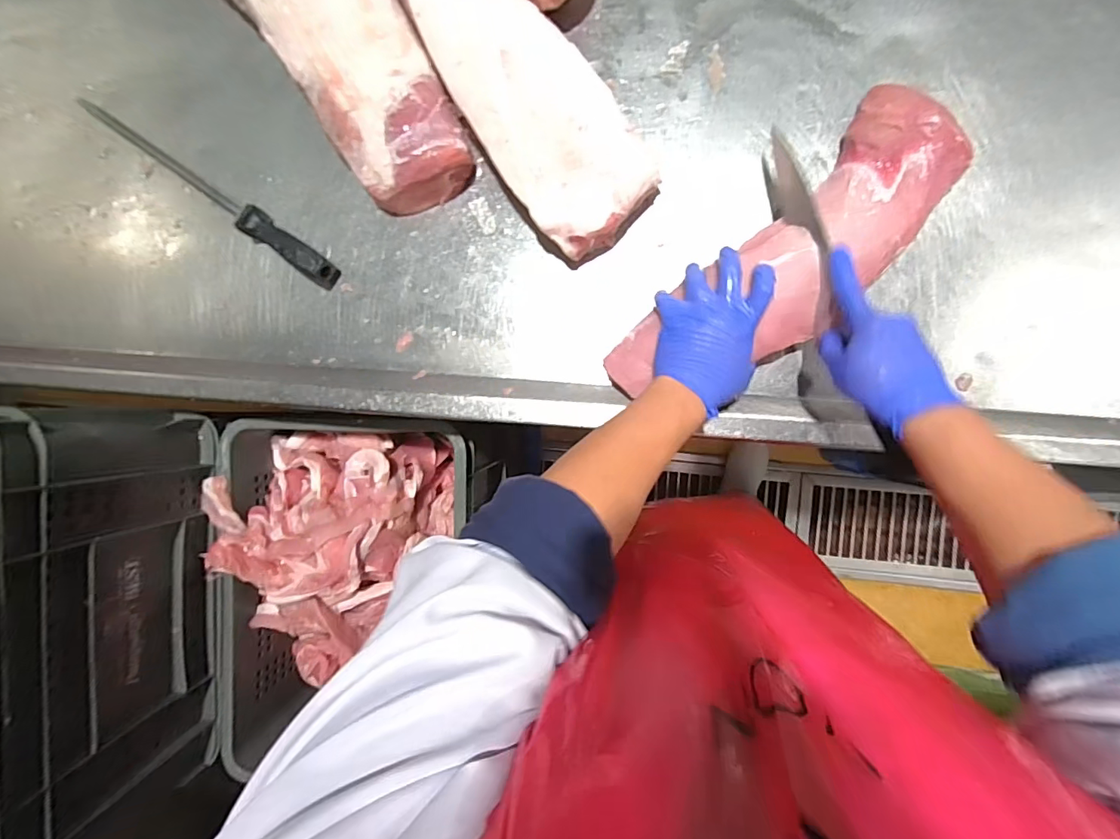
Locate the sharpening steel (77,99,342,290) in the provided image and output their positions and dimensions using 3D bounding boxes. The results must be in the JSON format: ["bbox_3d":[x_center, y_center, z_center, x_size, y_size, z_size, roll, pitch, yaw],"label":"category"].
[{"bbox_3d":[-0.435,-0.286,0.583,0.402,0.042,0.032,36,94,5],"label":"sharpening steel"}]

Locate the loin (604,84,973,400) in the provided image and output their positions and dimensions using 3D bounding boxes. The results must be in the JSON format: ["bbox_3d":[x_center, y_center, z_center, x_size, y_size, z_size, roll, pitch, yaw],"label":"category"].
[{"bbox_3d":[0.229,-0.162,0.494,0.411,0.054,0.144,-39,86,4],"label":"loin"}]

